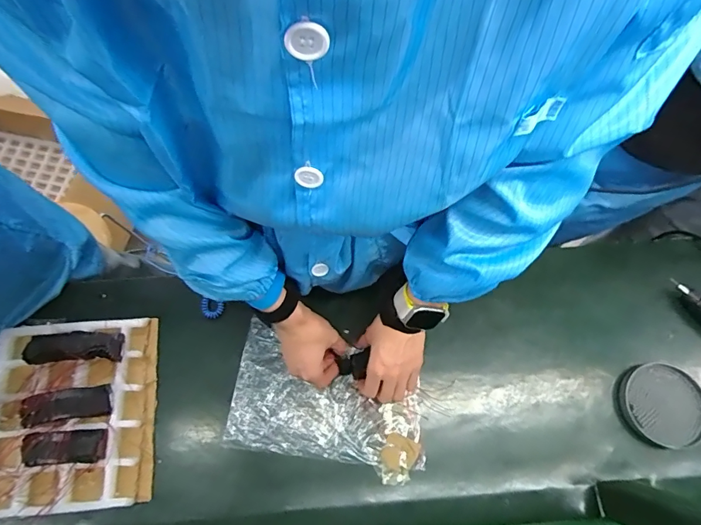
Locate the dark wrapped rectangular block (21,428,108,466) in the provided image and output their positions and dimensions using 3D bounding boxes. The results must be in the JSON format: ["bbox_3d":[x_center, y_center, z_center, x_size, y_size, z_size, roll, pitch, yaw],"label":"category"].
[{"bbox_3d":[-0.379,0.246,0.554,0.099,0.017,0.041,-2,71,-2],"label":"dark wrapped rectangular block"}]

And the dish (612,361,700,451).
[{"bbox_3d":[0.451,0.204,0.602,0.130,0.018,0.113,-6,71,-3],"label":"dish"}]

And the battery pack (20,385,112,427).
[{"bbox_3d":[-0.387,0.195,0.571,0.107,0.010,0.039,-5,71,-15],"label":"battery pack"}]

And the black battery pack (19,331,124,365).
[{"bbox_3d":[-0.399,0.124,0.607,0.131,0.032,0.042,-2,71,-2],"label":"black battery pack"}]

